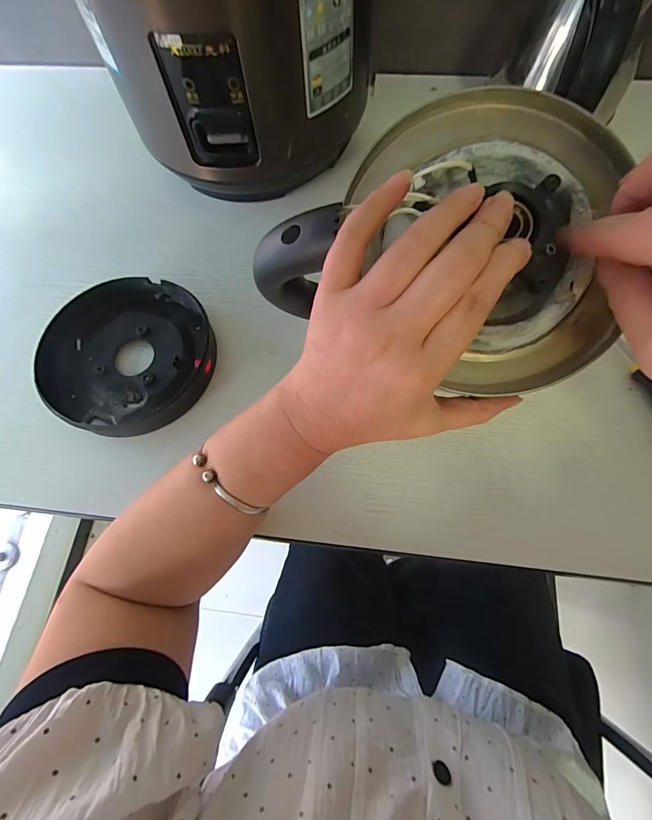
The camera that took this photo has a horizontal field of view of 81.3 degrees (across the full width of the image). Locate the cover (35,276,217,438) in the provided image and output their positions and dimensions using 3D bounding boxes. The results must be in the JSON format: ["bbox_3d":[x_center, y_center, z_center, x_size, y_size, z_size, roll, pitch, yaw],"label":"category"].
[{"bbox_3d":[-0.180,-0.050,0.353,0.149,0.032,0.149,-3,70,0],"label":"cover"}]

